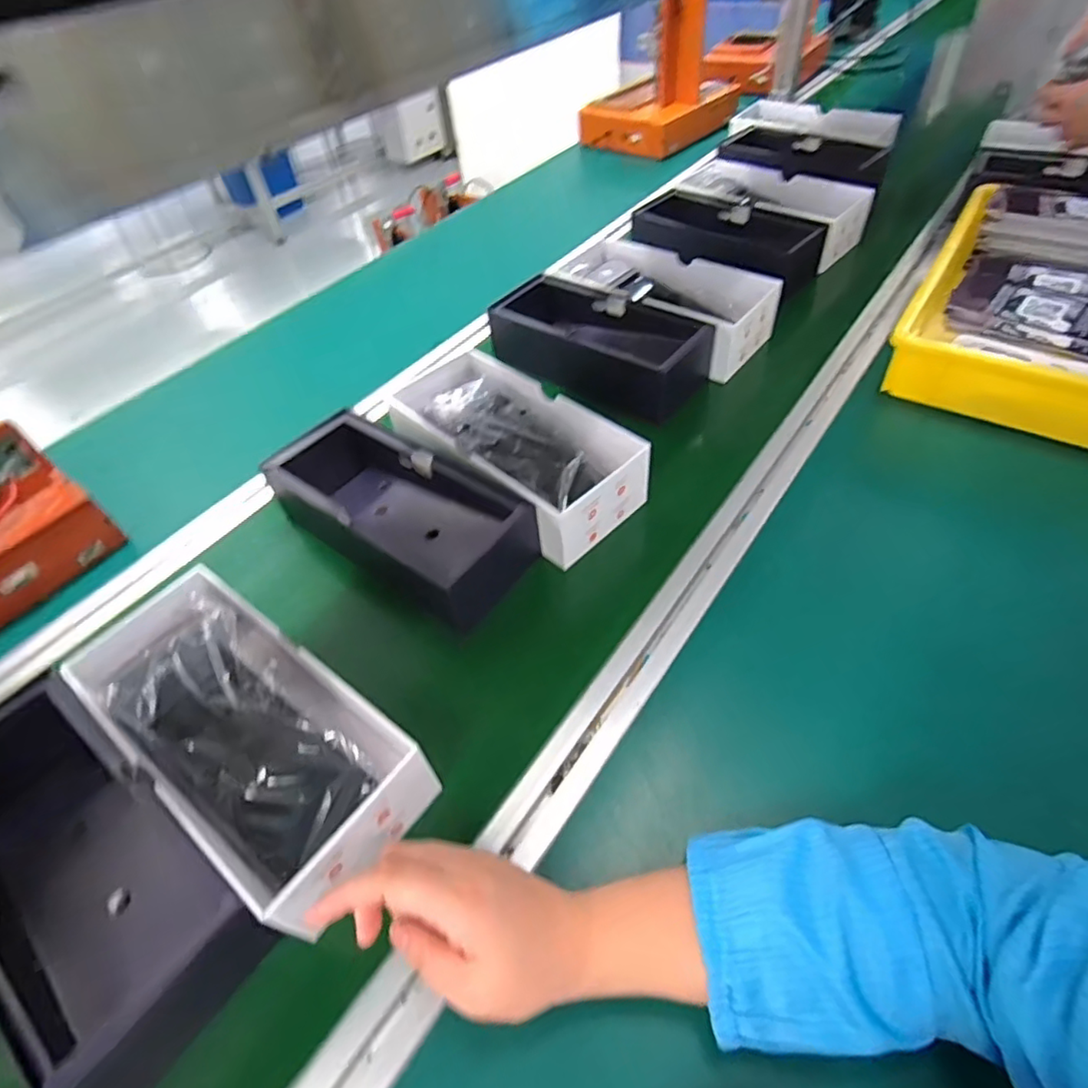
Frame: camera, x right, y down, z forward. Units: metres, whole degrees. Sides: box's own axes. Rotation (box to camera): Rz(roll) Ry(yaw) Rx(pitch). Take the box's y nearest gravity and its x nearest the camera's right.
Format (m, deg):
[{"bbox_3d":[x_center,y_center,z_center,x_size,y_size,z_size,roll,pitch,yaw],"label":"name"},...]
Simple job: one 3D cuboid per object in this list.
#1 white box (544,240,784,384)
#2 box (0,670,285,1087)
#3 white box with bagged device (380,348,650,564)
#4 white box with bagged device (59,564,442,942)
[{"bbox_3d":[0.144,-0.317,0.768,0.275,0.062,0.124,32,62,24],"label":"white box"},{"bbox_3d":[-0.303,0.193,0.394,0.269,0.087,0.111,30,62,24],"label":"box"},{"bbox_3d":[-0.038,-0.102,0.604,0.137,0.059,0.268,-39,60,-22],"label":"white box with bagged device"},{"bbox_3d":[-0.214,0.126,0.427,0.271,0.069,0.122,32,62,22],"label":"white box with bagged device"}]

